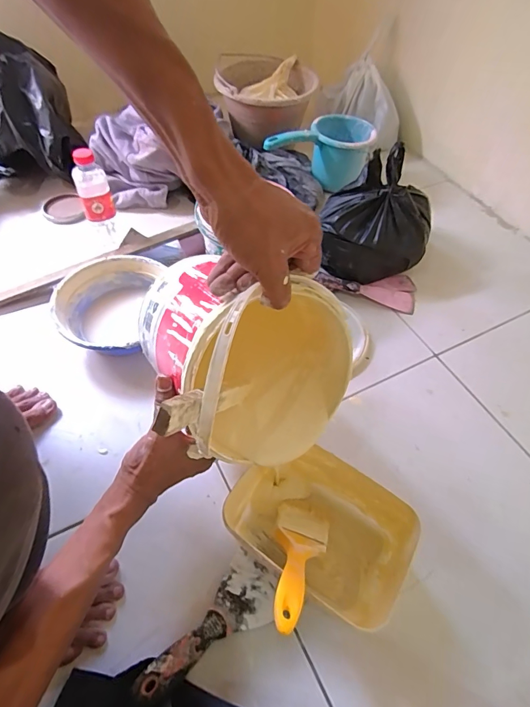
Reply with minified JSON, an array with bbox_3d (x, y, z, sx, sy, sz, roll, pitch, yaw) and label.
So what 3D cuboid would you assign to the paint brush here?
[{"bbox_3d":[0.035,0.213,0.416,0.059,0.010,0.177,13,11,7],"label":"paint brush"}]

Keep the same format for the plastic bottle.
[{"bbox_3d":[-0.303,-0.277,0.723,0.055,0.166,0.046,-19,57,-15],"label":"plastic bottle"}]

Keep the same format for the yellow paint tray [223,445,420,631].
[{"bbox_3d":[0.068,0.203,0.480,0.217,0.081,0.125,30,59,18],"label":"yellow paint tray"}]

